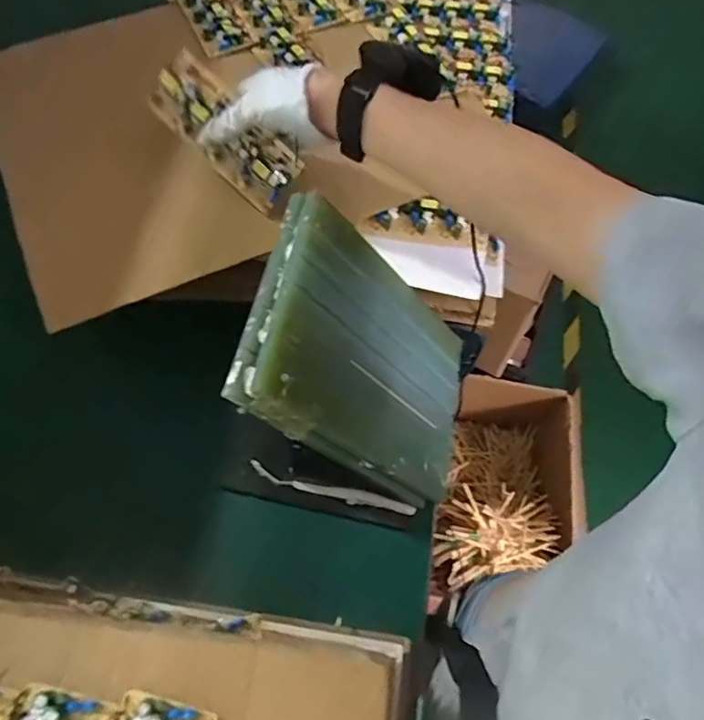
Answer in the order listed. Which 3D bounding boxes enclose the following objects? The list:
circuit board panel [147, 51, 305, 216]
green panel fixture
[{"bbox_3d":[-0.113,-0.197,0.498,0.138,0.063,0.017,41,27,-9],"label":"circuit board panel"},{"bbox_3d":[0.016,0.000,0.486,0.024,0.247,0.184,-11,55,37],"label":"green panel fixture"}]

